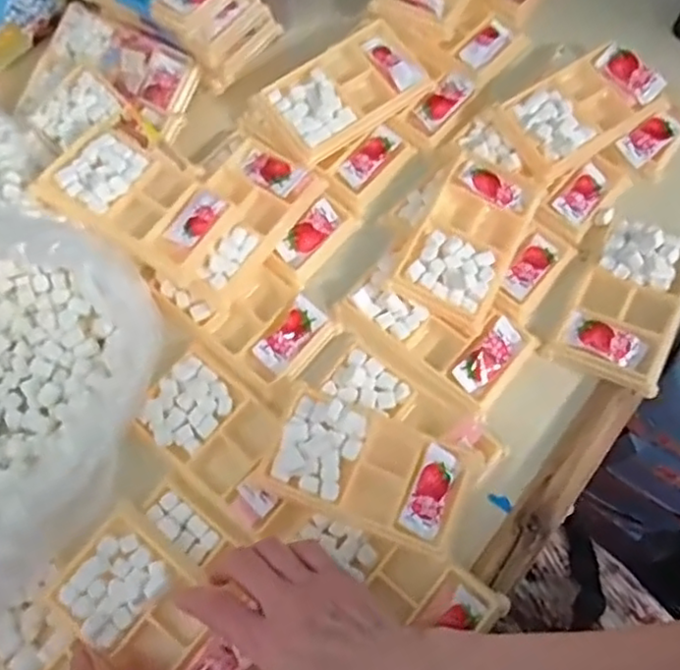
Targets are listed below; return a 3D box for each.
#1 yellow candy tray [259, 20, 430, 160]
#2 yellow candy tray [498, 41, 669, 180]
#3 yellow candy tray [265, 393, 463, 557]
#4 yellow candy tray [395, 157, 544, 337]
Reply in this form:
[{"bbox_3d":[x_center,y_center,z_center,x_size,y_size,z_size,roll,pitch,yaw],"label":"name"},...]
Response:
[{"bbox_3d":[0.006,-0.204,0.551,0.133,0.022,0.076,-37,73,-12],"label":"yellow candy tray"},{"bbox_3d":[0.198,-0.186,0.542,0.134,0.024,0.077,-35,73,-11],"label":"yellow candy tray"},{"bbox_3d":[0.018,0.088,0.438,0.119,0.012,0.067,23,71,9],"label":"yellow candy tray"},{"bbox_3d":[0.099,-0.076,0.503,0.071,0.021,0.132,26,72,10],"label":"yellow candy tray"}]

